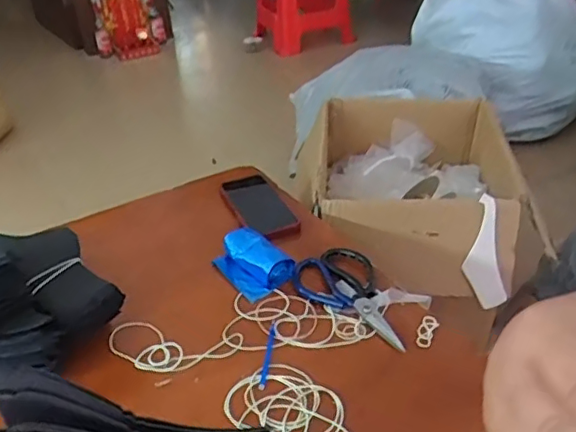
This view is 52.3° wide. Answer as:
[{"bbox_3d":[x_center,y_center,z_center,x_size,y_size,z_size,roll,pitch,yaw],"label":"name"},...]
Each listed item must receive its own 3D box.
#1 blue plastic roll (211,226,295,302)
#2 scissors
[{"bbox_3d":[-0.050,0.057,0.789,0.075,0.037,0.119,-24,39,-27],"label":"blue plastic roll"},{"bbox_3d":[0.092,0.092,0.748,0.179,0.014,0.106,22,42,34],"label":"scissors"}]

